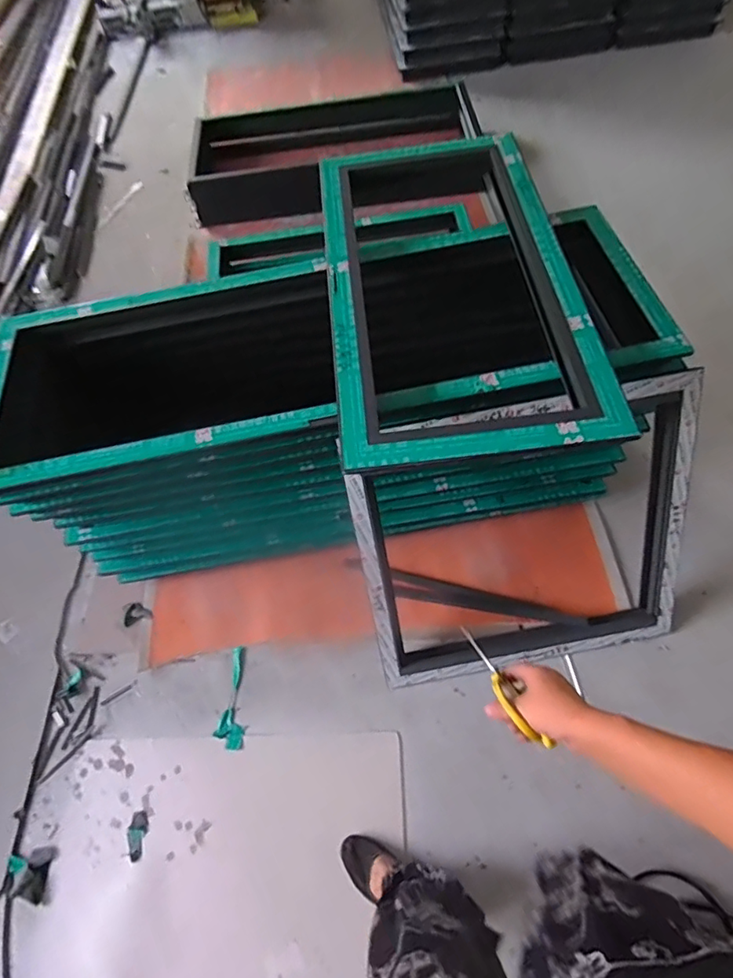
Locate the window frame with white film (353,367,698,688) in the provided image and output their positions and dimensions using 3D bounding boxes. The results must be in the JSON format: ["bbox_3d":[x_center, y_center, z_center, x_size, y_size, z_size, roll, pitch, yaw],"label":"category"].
[{"bbox_3d":[0.374,0.132,1.251,0.756,0.726,0.093,-12,29,-2],"label":"window frame with white film"}]

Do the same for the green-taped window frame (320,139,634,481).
[{"bbox_3d":[0.163,-0.457,1.103,0.492,0.054,0.957,-5,61,1],"label":"green-taped window frame"}]

